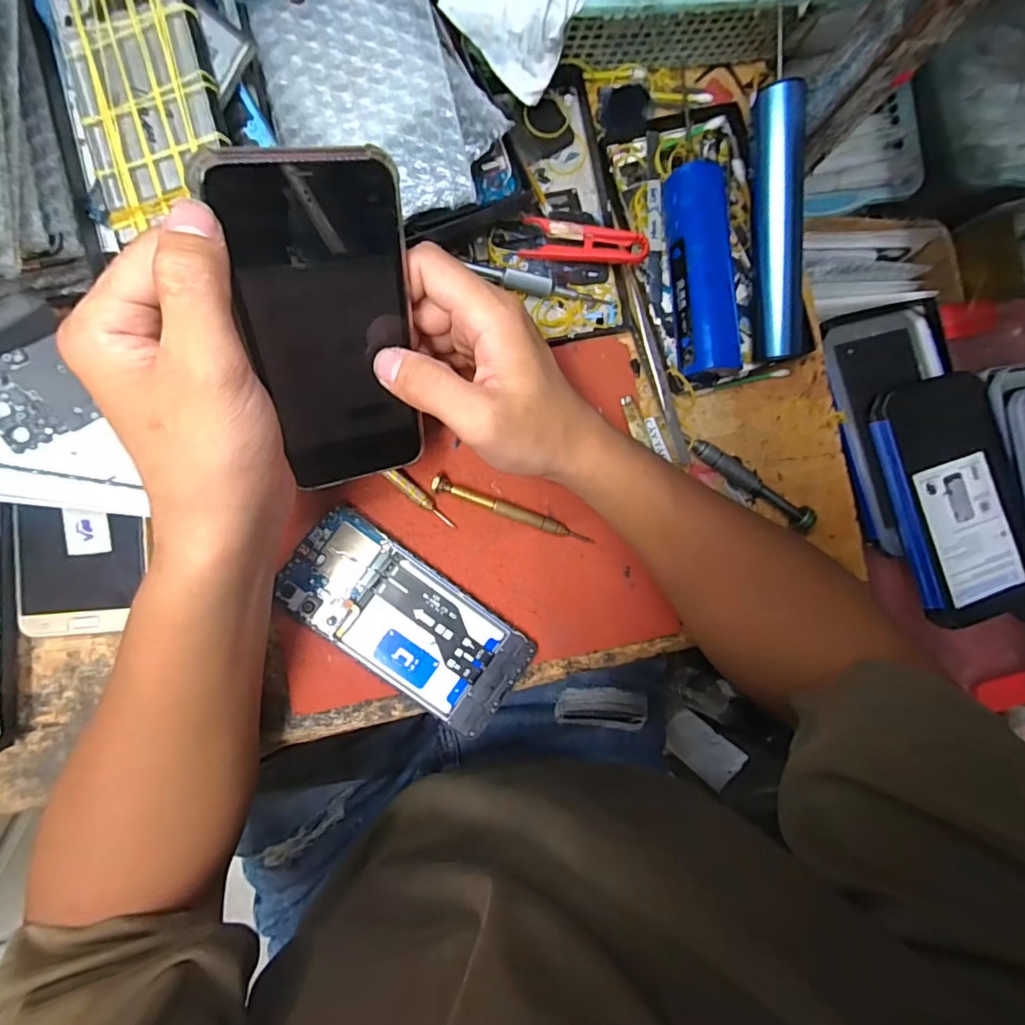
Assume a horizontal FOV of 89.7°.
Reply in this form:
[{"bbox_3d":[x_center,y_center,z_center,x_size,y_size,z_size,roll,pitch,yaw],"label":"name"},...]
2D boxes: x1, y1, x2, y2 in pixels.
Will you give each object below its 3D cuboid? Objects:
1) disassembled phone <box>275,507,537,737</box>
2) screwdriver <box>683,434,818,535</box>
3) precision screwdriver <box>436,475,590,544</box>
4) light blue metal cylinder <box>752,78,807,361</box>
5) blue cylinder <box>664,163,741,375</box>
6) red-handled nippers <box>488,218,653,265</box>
[{"bbox_3d":[-0.066,0.069,0.320,0.155,0.007,0.071,37,85,-5],"label":"disassembled phone"},{"bbox_3d":[0.162,-0.023,0.349,0.104,0.017,0.016,36,85,-5],"label":"screwdriver"},{"bbox_3d":[0.001,0.000,0.331,0.108,0.008,0.009,20,87,-6],"label":"precision screwdriver"},{"bbox_3d":[0.165,-0.174,0.319,0.026,0.018,0.150,-11,107,-9],"label":"light blue metal cylinder"},{"bbox_3d":[0.122,-0.153,0.336,0.034,0.035,0.129,-6,90,-7],"label":"blue cylinder"},{"bbox_3d":[0.037,-0.175,0.334,0.097,0.011,0.022,8,88,6],"label":"red-handled nippers"}]

